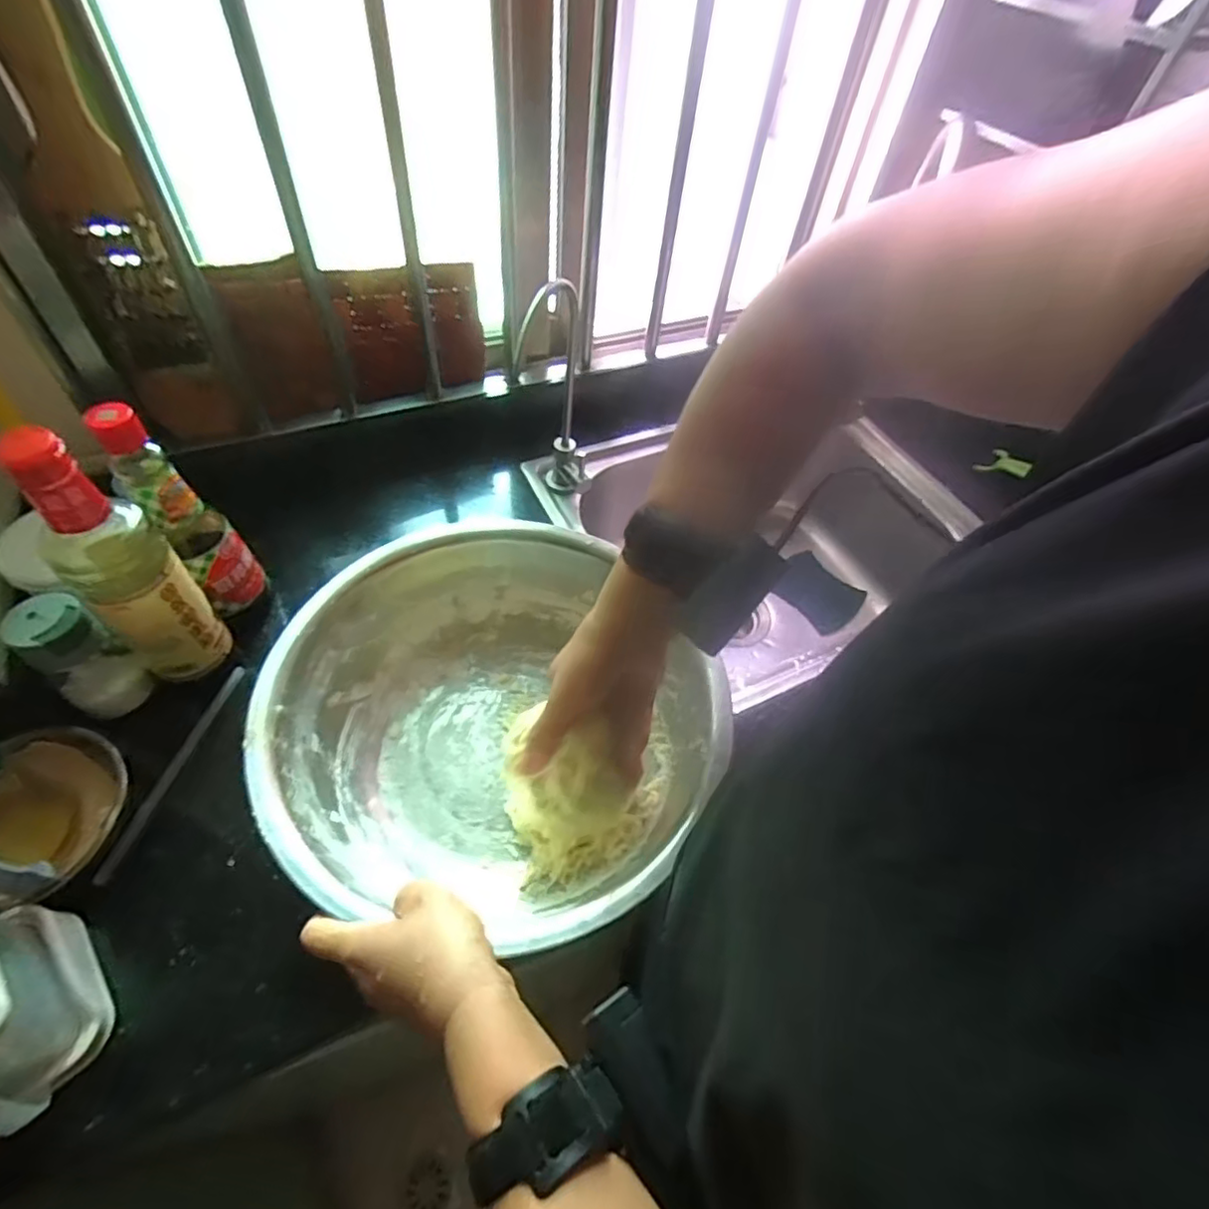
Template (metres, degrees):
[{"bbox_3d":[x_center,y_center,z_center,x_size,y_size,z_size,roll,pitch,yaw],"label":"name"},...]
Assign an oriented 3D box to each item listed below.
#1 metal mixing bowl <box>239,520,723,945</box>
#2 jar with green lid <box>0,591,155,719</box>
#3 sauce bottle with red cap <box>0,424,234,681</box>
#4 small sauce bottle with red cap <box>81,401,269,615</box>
[{"bbox_3d":[-0.080,0.089,0.502,0.326,0.108,0.318,3,53,-4],"label":"metal mixing bowl"},{"bbox_3d":[-0.413,0.042,0.488,0.058,0.096,0.051,31,57,17],"label":"jar with green lid"},{"bbox_3d":[-0.352,-0.029,0.449,0.066,0.220,0.064,39,59,21],"label":"sauce bottle with red cap"},{"bbox_3d":[-0.342,-0.072,0.507,0.049,0.190,0.054,32,57,17],"label":"small sauce bottle with red cap"}]

